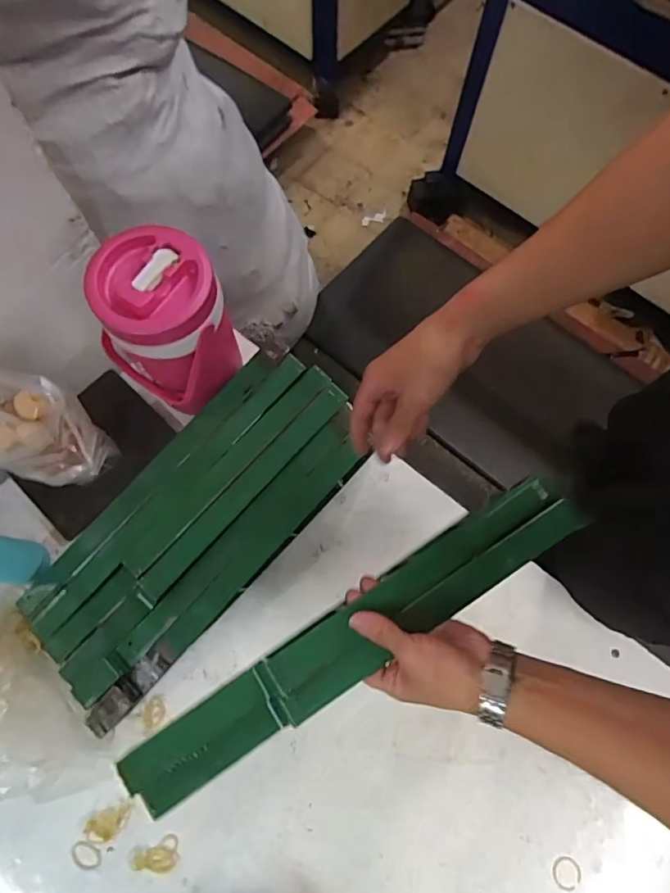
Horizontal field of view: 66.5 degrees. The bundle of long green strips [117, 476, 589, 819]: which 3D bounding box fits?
[{"bbox_3d":[0.032,0.174,0.487,0.477,0.036,0.068,-31,75,-10],"label":"bundle of long green strips"}]

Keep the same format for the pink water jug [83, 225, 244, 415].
[{"bbox_3d":[-0.194,-0.135,0.651,0.126,0.276,0.118,0,72,-1],"label":"pink water jug"}]

